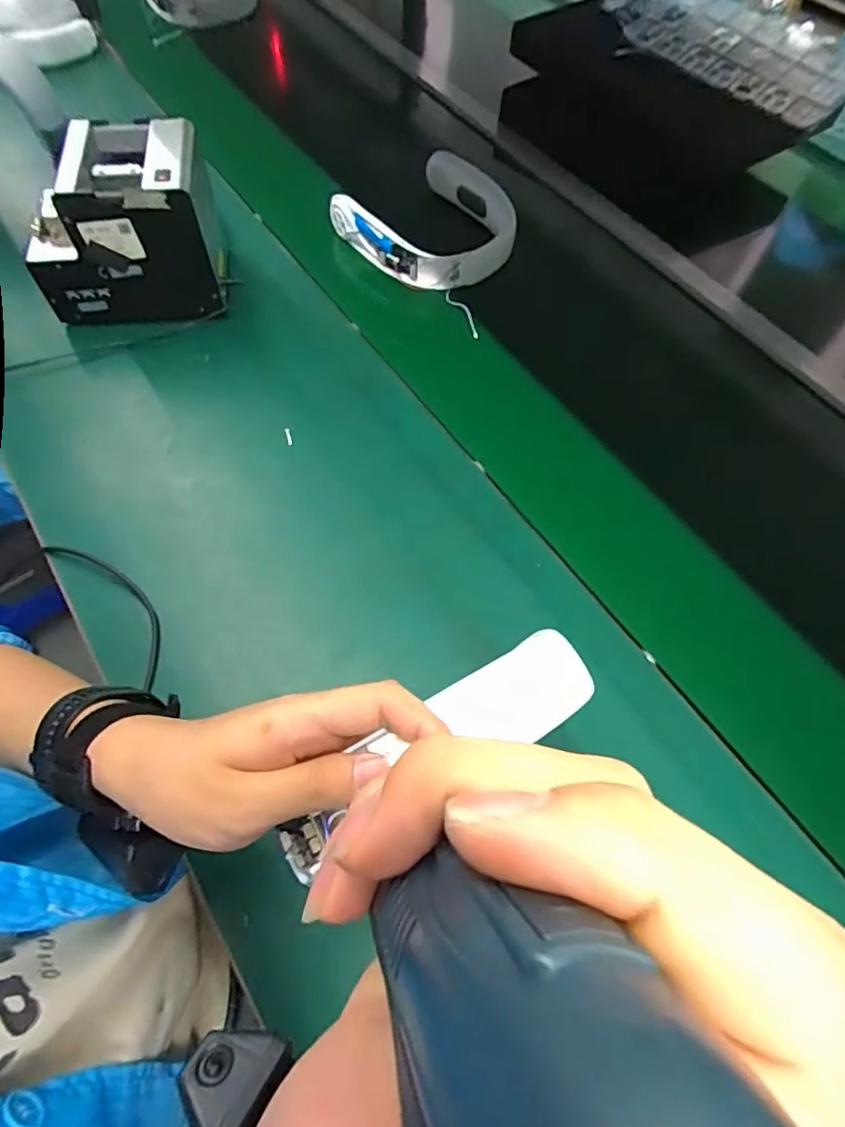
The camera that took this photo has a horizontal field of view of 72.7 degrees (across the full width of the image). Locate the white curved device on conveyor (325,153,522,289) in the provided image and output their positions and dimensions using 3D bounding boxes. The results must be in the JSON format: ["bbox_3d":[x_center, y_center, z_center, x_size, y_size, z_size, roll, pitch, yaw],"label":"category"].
[{"bbox_3d":[0.020,-0.436,0.732,0.192,0.051,0.197,-40,72,-17],"label":"white curved device on conveyor"}]

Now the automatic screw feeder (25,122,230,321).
[{"bbox_3d":[-0.313,-0.359,0.617,0.175,0.146,0.135,-4,65,-3],"label":"automatic screw feeder"}]

